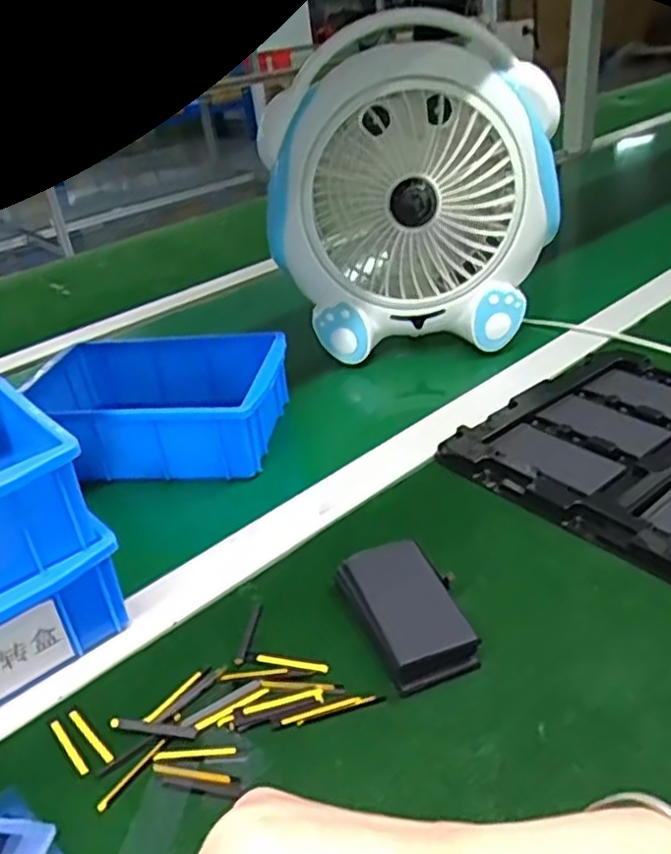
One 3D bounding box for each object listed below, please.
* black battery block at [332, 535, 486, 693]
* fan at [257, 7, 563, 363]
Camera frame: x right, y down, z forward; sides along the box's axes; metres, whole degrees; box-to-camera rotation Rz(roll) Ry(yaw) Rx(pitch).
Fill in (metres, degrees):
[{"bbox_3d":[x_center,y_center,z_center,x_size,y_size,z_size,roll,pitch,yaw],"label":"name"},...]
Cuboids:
[{"bbox_3d":[0.039,0.099,0.383,0.052,0.021,0.089,-15,31,-14],"label":"black battery block"},{"bbox_3d":[0.073,-0.202,0.651,0.263,0.273,0.089,-9,30,-4],"label":"fan"}]

